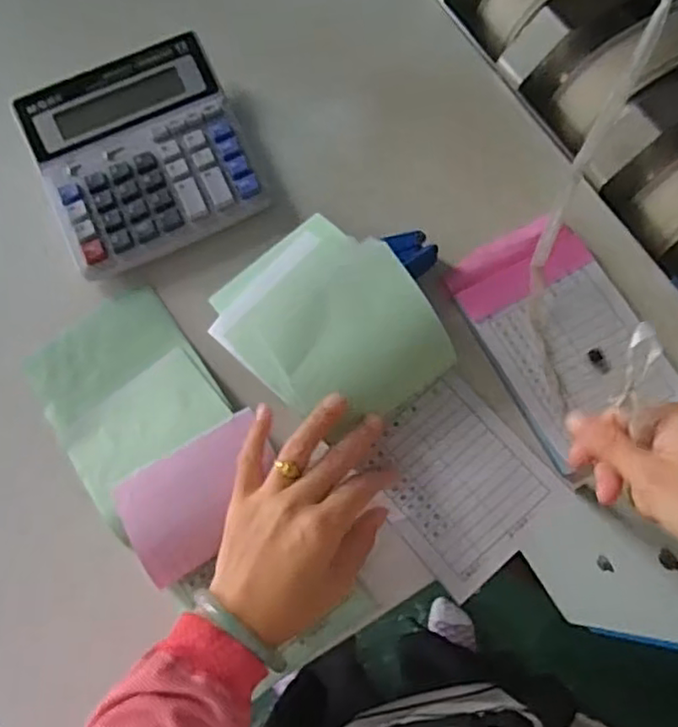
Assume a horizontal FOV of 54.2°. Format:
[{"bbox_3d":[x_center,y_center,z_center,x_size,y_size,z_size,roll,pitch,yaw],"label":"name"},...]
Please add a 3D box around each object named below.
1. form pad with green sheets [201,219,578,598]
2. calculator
[{"bbox_3d":[0.024,0.024,0.460,0.135,0.060,0.269,-35,85,-11],"label":"form pad with green sheets"},{"bbox_3d":[-0.154,-0.164,0.522,0.150,0.026,0.166,-23,74,-8],"label":"calculator"}]

